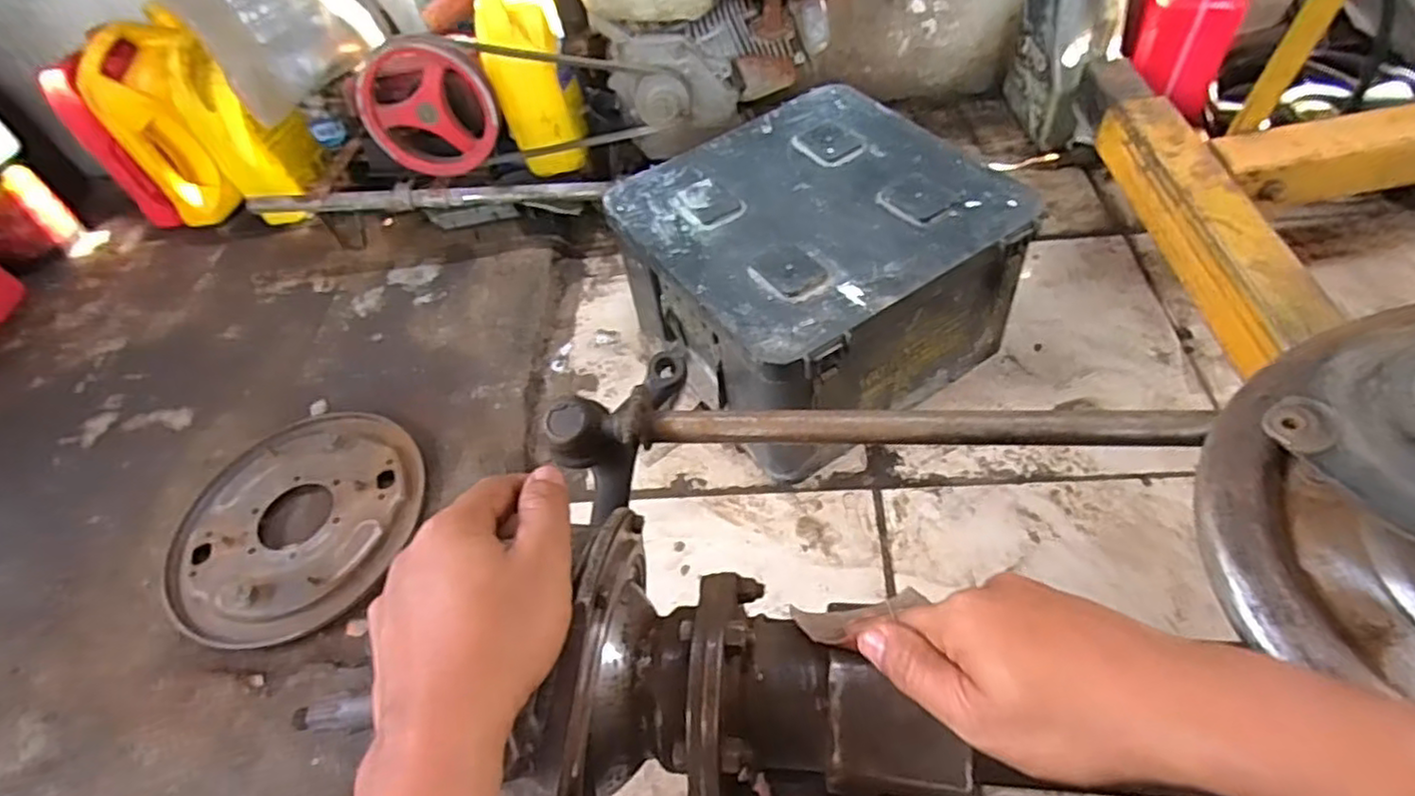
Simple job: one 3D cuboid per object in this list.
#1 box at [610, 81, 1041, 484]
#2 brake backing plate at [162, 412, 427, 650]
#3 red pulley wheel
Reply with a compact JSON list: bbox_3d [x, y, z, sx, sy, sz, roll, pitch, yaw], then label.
[{"bbox_3d":[0.132,-0.152,0.875,0.369,0.231,0.364,-33,54,-16],"label":"box"},{"bbox_3d":[-0.499,0.146,0.852,0.298,0.025,0.295,-2,53,3],"label":"brake backing plate"},{"bbox_3d":[-0.390,-0.396,0.986,0.178,0.197,0.037,-6,51,4],"label":"red pulley wheel"}]

